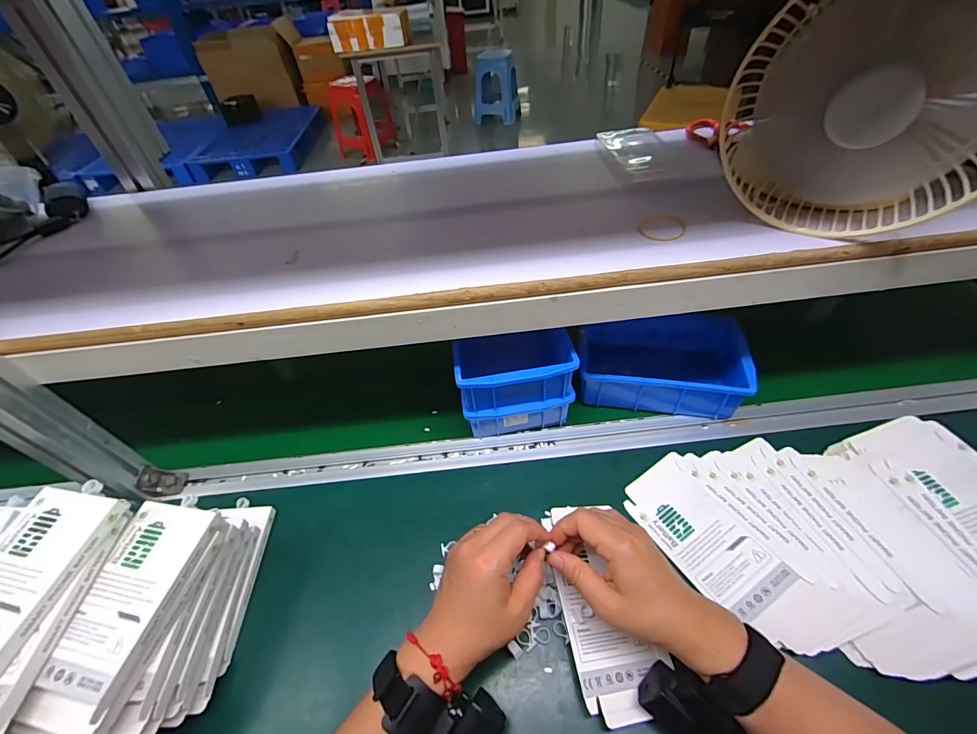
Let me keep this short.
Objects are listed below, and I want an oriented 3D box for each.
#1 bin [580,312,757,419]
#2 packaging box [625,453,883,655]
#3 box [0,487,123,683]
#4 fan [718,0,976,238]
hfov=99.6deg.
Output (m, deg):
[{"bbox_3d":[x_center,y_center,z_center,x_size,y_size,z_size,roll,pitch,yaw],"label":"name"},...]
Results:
[{"bbox_3d":[0.223,-0.012,0.545,0.201,0.063,0.137,6,48,11],"label":"bin"},{"bbox_3d":[0.237,0.181,0.409,0.088,0.011,0.201,-40,51,-11],"label":"packaging box"},{"bbox_3d":[-0.363,0.170,0.311,0.085,0.019,0.149,6,51,9],"label":"box"},{"bbox_3d":[0.309,-0.214,0.332,0.199,0.189,0.084,27,55,27],"label":"fan"}]

